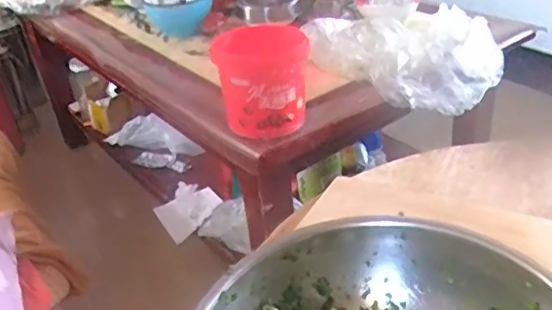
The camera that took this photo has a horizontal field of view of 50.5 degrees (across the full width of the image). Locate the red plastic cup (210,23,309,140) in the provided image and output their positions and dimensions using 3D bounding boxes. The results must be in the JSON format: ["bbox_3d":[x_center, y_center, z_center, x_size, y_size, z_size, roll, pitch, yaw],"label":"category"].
[{"bbox_3d":[-0.024,-0.113,0.839,0.111,0.145,0.120,-5,34,3],"label":"red plastic cup"}]

